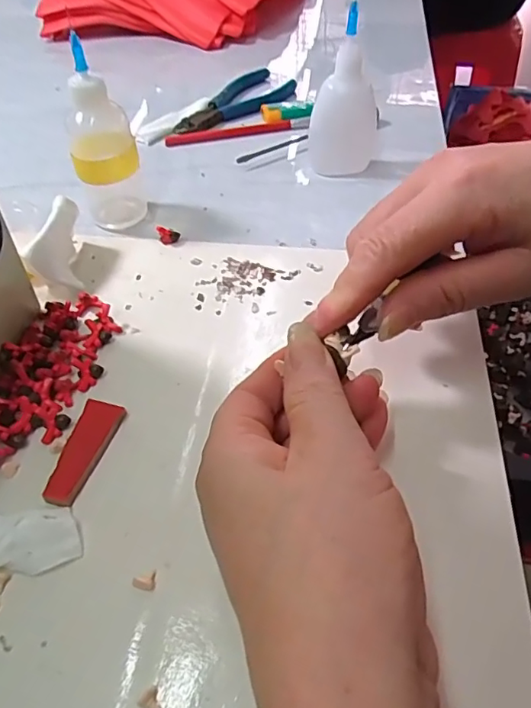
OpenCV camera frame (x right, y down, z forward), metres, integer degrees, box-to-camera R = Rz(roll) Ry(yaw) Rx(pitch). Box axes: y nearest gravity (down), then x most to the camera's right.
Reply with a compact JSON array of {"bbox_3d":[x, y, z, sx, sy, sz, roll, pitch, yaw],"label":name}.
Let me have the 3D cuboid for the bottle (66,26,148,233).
[{"bbox_3d":[-0.098,-0.126,0.331,0.038,0.096,0.043,-16,48,-9],"label":"bottle"}]

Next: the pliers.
[{"bbox_3d":[-0.030,-0.202,0.452,0.050,0.009,0.142,27,56,27],"label":"pliers"}]

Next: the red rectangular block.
[{"bbox_3d":[-0.078,0.041,0.237,0.018,0.005,0.049,8,49,13],"label":"red rectangular block"}]

